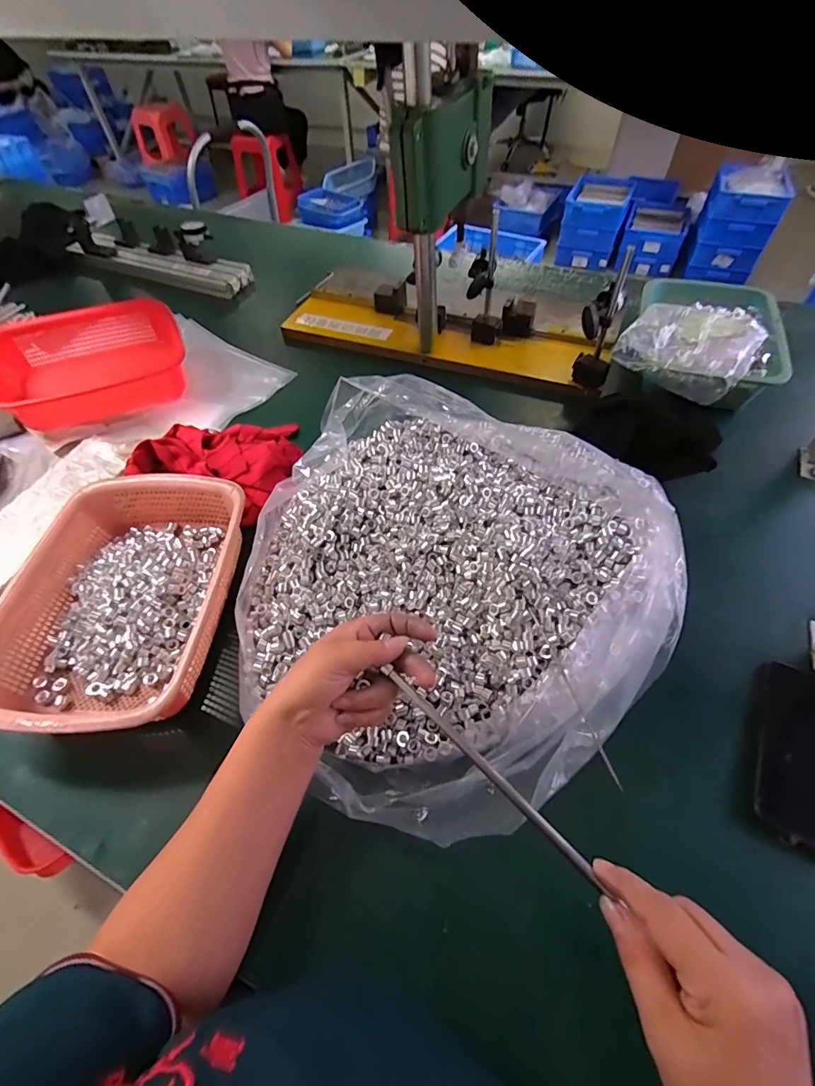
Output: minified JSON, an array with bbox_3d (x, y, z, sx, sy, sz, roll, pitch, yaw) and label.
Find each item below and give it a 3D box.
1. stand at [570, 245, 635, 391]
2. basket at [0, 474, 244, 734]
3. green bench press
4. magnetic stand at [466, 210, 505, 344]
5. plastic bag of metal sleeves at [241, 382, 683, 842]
[{"bbox_3d":[0.285,-0.321,0.653,0.060,0.179,0.060,19,57,15],"label":"stand"},{"bbox_3d":[-0.303,0.056,0.494,0.214,0.071,0.296,0,55,2],"label":"basket"},{"bbox_3d":[0.048,-0.458,0.651,0.058,0.320,0.185,23,59,18],"label":"green bench press"},{"bbox_3d":[0.132,-0.428,0.747,0.063,0.173,0.071,6,55,6],"label":"magnetic stand"},{"bbox_3d":[0.041,0.022,0.452,0.440,0.116,0.462,13,64,13],"label":"plastic bag of metal sleeves"}]

